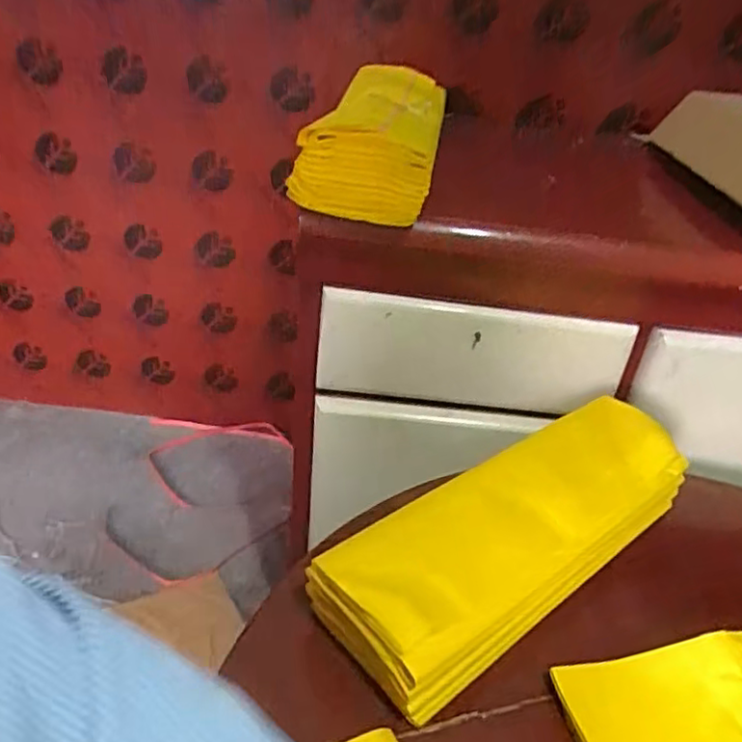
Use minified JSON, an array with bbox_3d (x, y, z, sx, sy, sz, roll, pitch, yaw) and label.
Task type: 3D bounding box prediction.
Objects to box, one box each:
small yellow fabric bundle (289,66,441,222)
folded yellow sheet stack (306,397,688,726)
[{"bbox_3d":[0.013,-0.251,0.699,0.120,0.077,0.302,10,35,5],"label":"small yellow fabric bundle"},{"bbox_3d":[0.127,0.131,0.539,0.359,0.071,0.120,-19,42,-32],"label":"folded yellow sheet stack"}]

